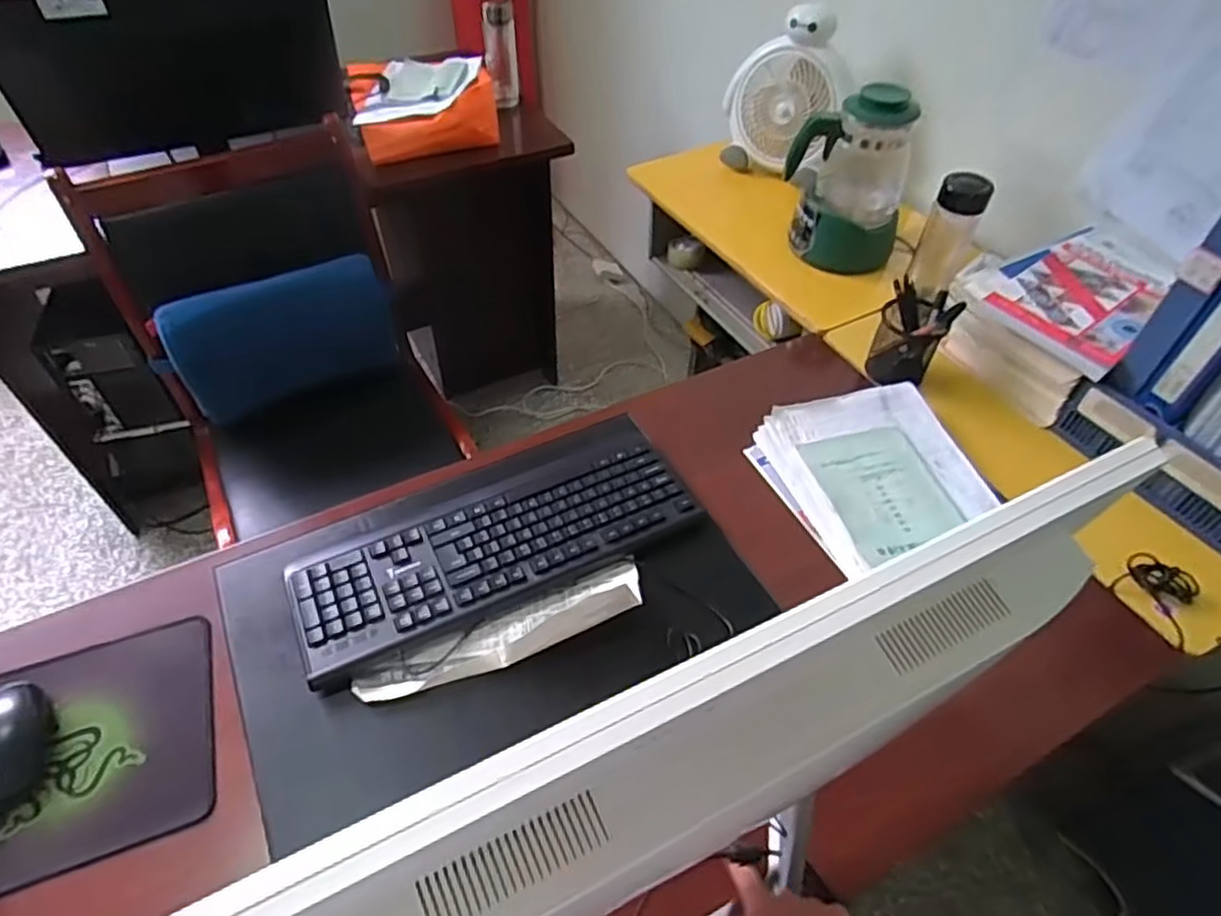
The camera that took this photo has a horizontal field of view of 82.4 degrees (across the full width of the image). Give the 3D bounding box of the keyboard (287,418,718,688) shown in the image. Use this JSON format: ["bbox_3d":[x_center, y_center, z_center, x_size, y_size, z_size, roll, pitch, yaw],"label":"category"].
[{"bbox_3d":[-0.129,0.080,0.787,0.439,0.026,0.187,-20,52,-20],"label":"keyboard"}]

